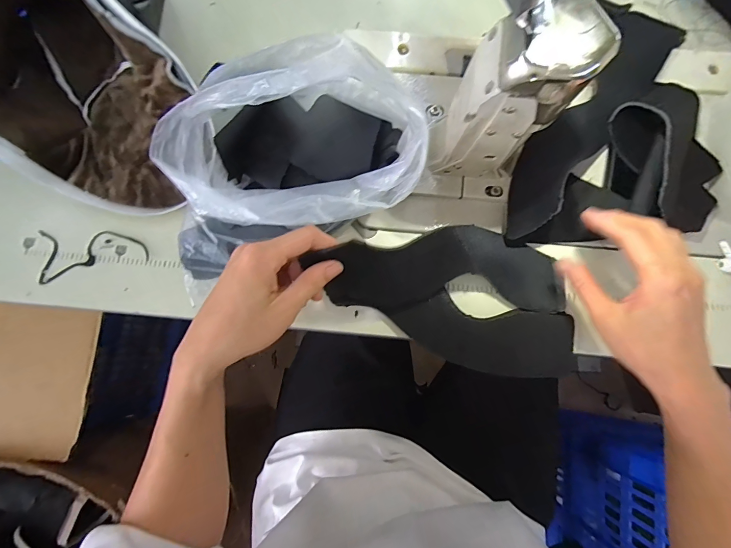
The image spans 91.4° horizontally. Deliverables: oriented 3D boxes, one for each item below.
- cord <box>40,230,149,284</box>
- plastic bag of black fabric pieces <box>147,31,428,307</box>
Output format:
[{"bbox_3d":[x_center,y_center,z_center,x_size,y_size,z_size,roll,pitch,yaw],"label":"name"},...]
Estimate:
[{"bbox_3d":[-0.288,-0.030,0.379,0.107,0.008,0.057,-14,77,-4],"label":"cord"},{"bbox_3d":[-0.078,-0.098,0.320,0.235,0.140,0.147,-19,78,-5],"label":"plastic bag of black fabric pieces"}]

